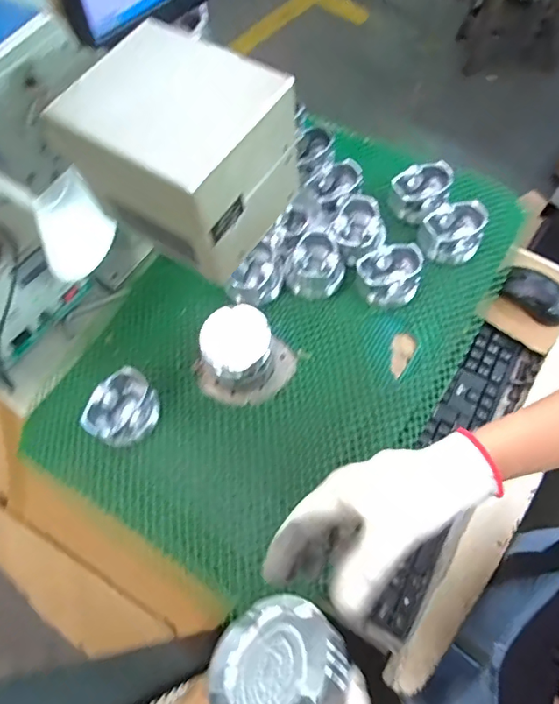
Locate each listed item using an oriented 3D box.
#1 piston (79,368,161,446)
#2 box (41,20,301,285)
[{"bbox_3d":[-0.191,0.070,0.617,0.084,0.054,0.074,-26,66,-9],"label":"piston"},{"bbox_3d":[-0.063,-0.124,0.325,0.112,0.086,0.105,29,70,16],"label":"box"}]

